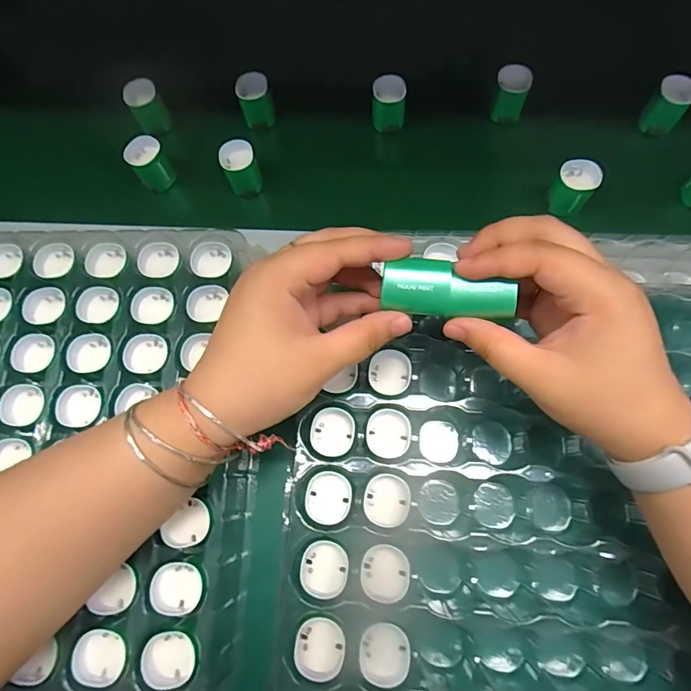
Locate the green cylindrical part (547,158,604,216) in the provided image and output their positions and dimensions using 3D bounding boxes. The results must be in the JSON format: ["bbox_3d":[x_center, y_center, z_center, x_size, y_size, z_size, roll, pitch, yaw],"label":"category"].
[{"bbox_3d":[0.182,-0.126,0.353,0.030,0.031,0.033,-1,73,2],"label":"green cylindrical part"}]

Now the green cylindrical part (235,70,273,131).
[{"bbox_3d":[-0.081,-0.221,0.398,0.027,0.037,0.027,-1,73,2],"label":"green cylindrical part"}]

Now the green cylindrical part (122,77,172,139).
[{"bbox_3d":[-0.178,-0.213,0.399,0.029,0.035,0.034,-30,74,-7],"label":"green cylindrical part"}]

